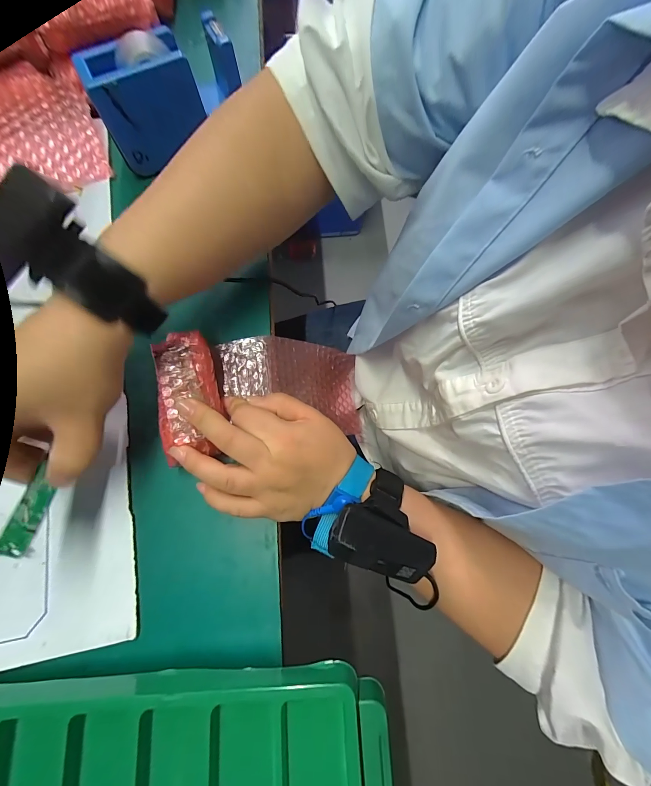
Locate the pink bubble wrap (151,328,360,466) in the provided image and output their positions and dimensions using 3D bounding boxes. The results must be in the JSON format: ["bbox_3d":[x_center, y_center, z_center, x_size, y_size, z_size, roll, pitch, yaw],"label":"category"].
[{"bbox_3d":[-0.037,-0.001,0.302,0.220,0.035,0.094,2,70,-45],"label":"pink bubble wrap"}]

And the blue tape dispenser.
[{"bbox_3d":[-0.165,-0.271,0.294,0.087,0.072,0.058,-29,77,-6],"label":"blue tape dispenser"}]

